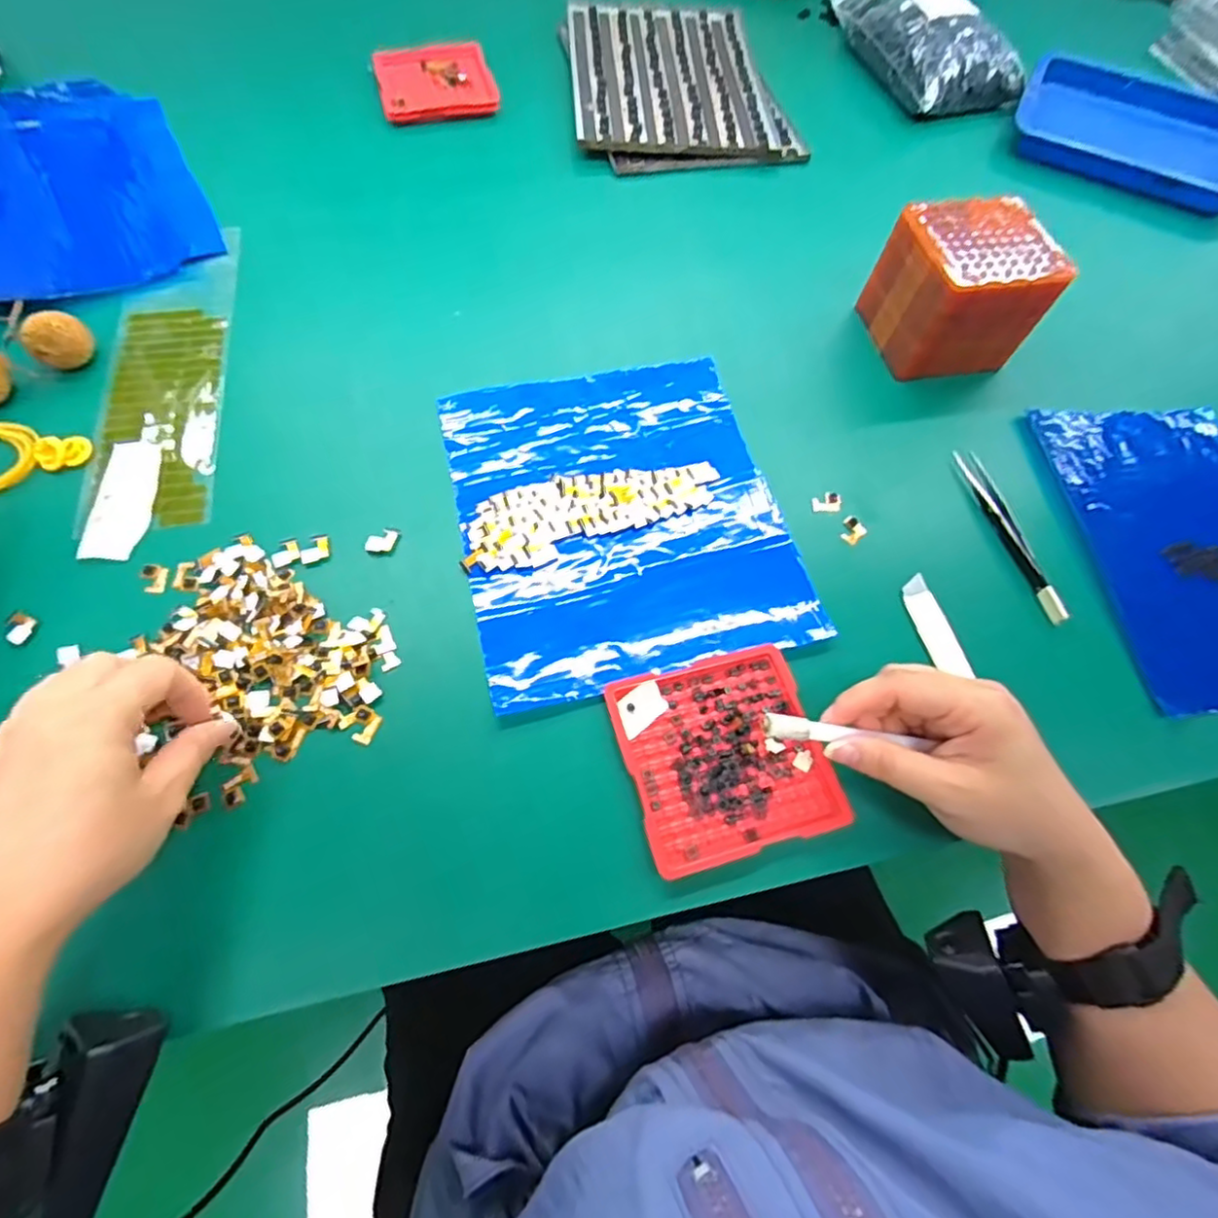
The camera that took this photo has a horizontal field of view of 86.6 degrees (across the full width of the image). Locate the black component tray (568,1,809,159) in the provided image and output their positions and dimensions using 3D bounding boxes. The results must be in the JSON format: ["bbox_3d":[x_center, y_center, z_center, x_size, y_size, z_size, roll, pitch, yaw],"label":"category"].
[{"bbox_3d":[0.065,-0.512,0.624,0.195,0.018,0.245,-3,64,-4],"label":"black component tray"}]

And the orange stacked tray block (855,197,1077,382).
[{"bbox_3d":[0.245,-0.223,0.459,0.093,0.085,0.087,-10,65,-7],"label":"orange stacked tray block"}]

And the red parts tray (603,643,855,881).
[{"bbox_3d":[0.058,0.072,0.332,0.099,0.012,0.101,-14,65,-9],"label":"red parts tray"}]

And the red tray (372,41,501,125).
[{"bbox_3d":[-0.158,-0.485,0.589,0.101,0.012,0.097,-14,65,-9],"label":"red tray"}]

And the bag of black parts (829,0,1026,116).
[{"bbox_3d":[0.310,-0.574,0.653,0.110,0.064,0.202,-22,67,-12],"label":"bag of black parts"}]

